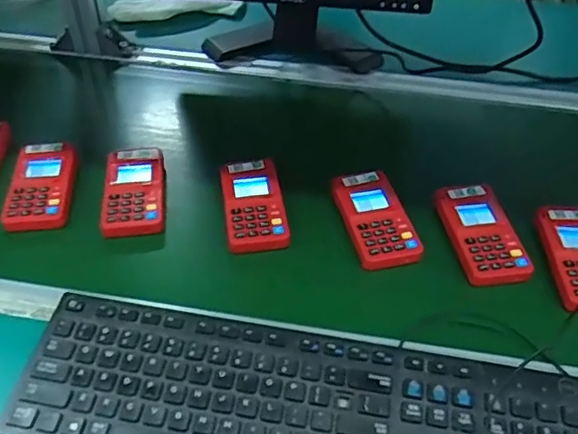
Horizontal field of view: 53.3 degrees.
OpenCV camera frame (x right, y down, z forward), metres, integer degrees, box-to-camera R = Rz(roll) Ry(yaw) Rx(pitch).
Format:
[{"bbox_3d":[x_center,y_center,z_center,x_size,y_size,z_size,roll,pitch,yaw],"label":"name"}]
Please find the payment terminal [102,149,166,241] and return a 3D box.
[{"bbox_3d":[-0.169,-0.030,0.634,0.065,0.026,0.116,-5,46,-6],"label":"payment terminal"}]

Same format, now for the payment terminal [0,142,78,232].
[{"bbox_3d":[-0.270,-0.036,0.634,0.065,0.020,0.123,-4,46,-5],"label":"payment terminal"}]

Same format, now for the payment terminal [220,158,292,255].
[{"bbox_3d":[-0.038,-0.014,0.619,0.063,0.022,0.119,-6,46,-8],"label":"payment terminal"}]

